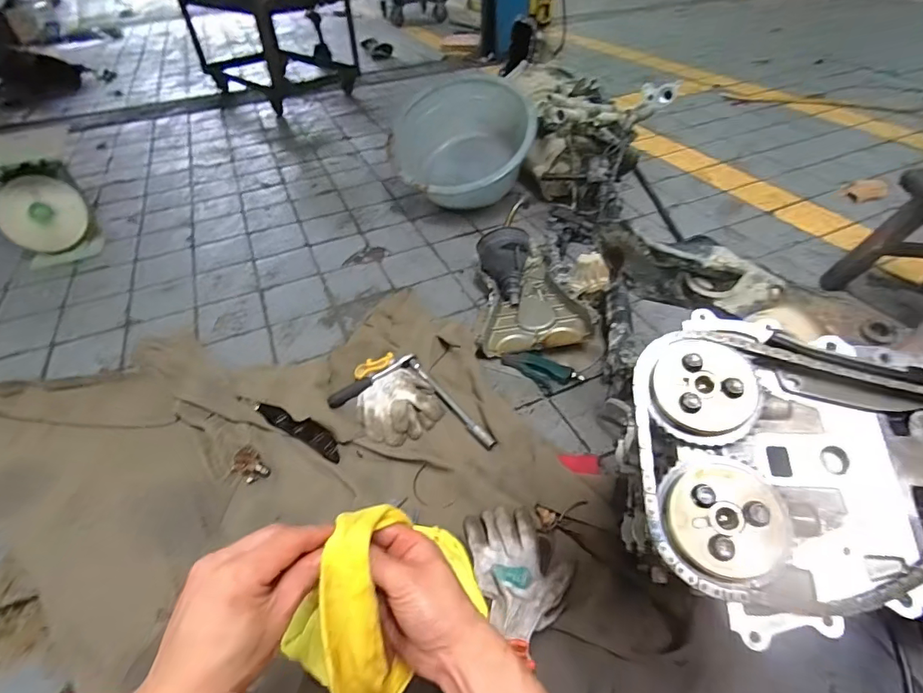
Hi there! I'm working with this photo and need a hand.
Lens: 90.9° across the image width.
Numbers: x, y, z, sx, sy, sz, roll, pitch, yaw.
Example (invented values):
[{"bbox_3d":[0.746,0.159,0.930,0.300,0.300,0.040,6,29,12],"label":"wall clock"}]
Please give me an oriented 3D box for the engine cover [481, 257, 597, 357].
[{"bbox_3d":[0.145,-0.104,1.012,0.225,0.065,0.272,-3,45,0],"label":"engine cover"}]

